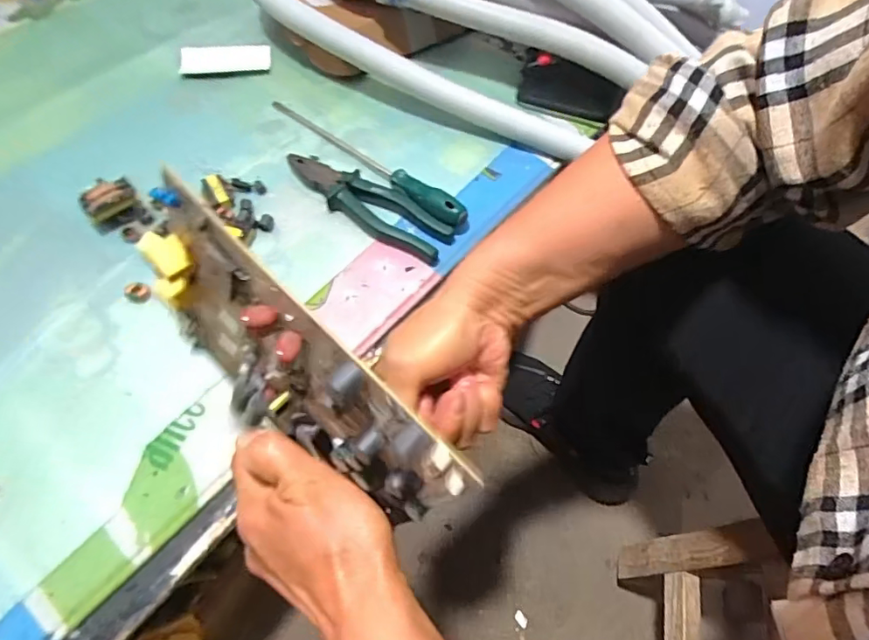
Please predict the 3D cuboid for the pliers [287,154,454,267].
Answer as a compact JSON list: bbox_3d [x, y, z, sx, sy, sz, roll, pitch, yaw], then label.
[{"bbox_3d":[-0.070,-0.123,0.554,0.194,0.021,0.052,34,64,14],"label":"pliers"}]

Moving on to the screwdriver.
[{"bbox_3d":[-0.077,-0.183,0.584,0.277,0.028,0.028,40,65,17],"label":"screwdriver"}]

